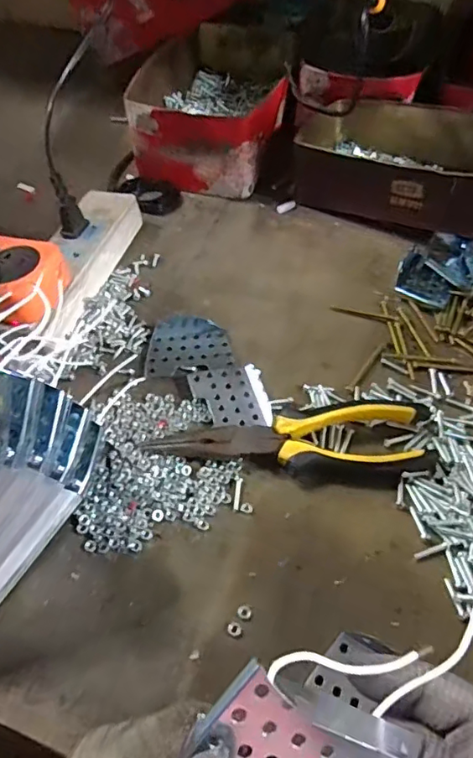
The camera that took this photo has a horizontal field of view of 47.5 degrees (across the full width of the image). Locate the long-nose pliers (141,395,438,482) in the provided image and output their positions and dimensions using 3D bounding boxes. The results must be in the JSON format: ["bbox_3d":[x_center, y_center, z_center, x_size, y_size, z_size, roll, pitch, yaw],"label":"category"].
[{"bbox_3d":[0.037,0.040,0.363,0.188,0.024,0.052,0,54,1],"label":"long-nose pliers"}]

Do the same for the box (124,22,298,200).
[{"bbox_3d":[-0.023,-0.306,0.592,0.152,0.089,0.230,8,54,6],"label":"box"}]

